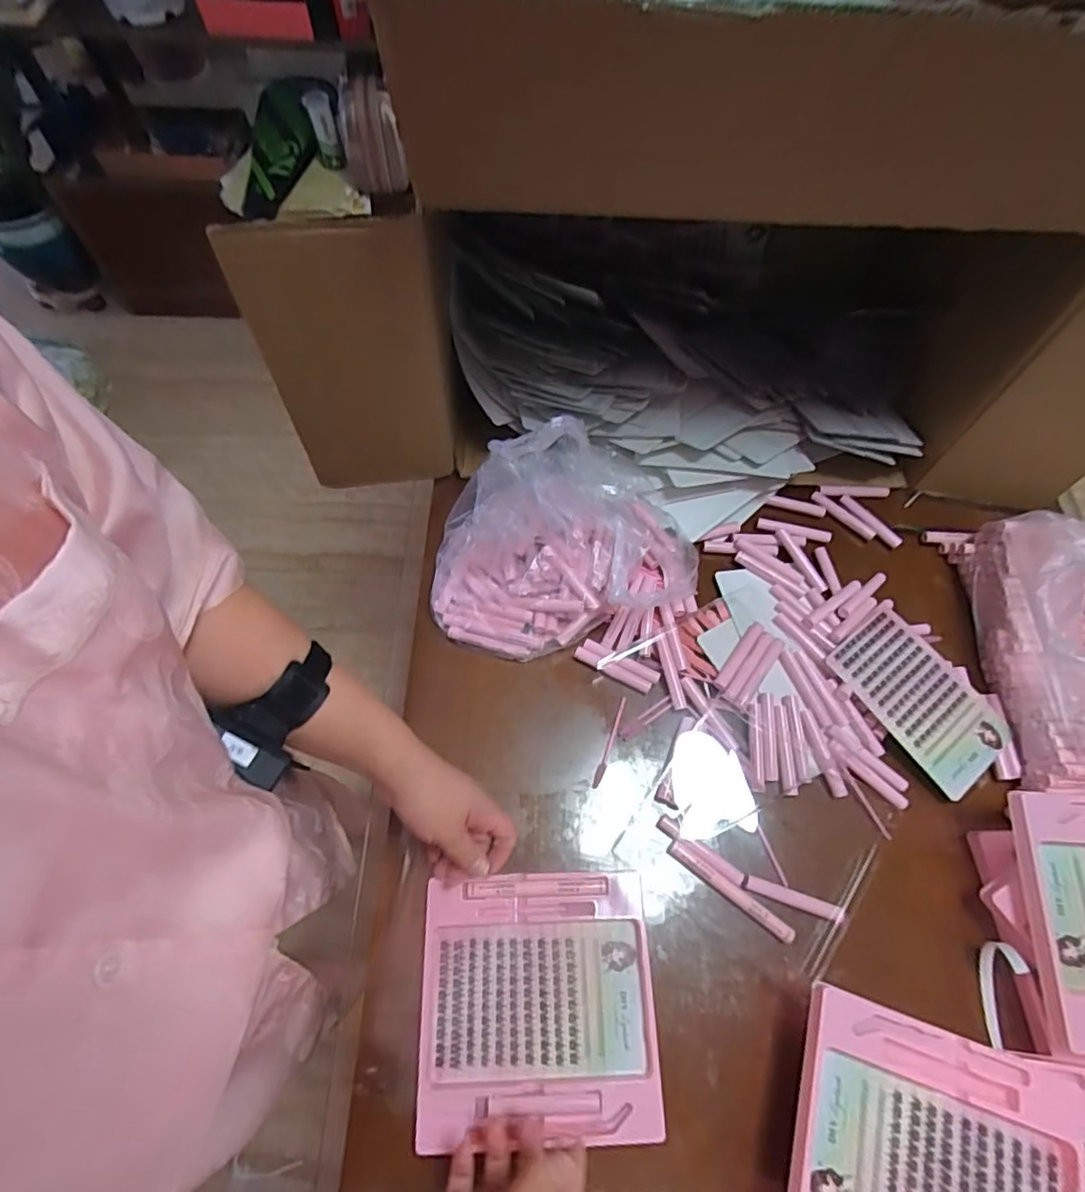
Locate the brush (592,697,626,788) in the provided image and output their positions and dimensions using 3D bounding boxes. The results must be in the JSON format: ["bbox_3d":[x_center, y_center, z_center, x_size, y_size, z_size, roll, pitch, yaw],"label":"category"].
[{"bbox_3d":[0.069,0.146,0.595,0.008,0.004,0.097,21,65,8],"label":"brush"}]

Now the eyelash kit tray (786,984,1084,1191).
[{"bbox_3d":[0.282,0.416,0.416,0.203,0.018,0.189,17,64,6],"label":"eyelash kit tray"}]

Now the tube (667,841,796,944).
[{"bbox_3d":[0.170,0.269,0.540,0.123,0.016,0.017,35,67,15],"label":"tube"}]

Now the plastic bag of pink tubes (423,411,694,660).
[{"bbox_3d":[0.022,-0.071,0.584,0.278,0.210,0.193,-12,64,-8],"label":"plastic bag of pink tubes"}]

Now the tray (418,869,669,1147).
[{"bbox_3d":[-0.004,0.338,0.500,0.192,0.025,0.183,0,63,-2],"label":"tray"}]

